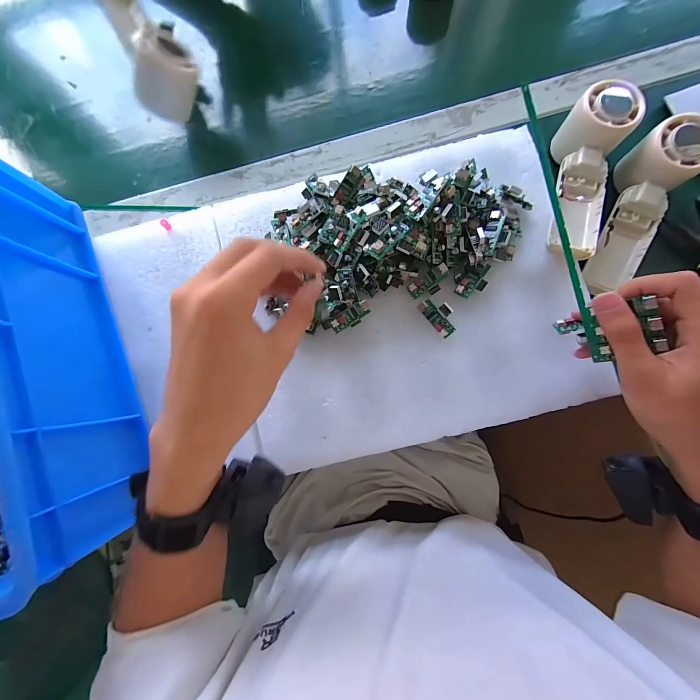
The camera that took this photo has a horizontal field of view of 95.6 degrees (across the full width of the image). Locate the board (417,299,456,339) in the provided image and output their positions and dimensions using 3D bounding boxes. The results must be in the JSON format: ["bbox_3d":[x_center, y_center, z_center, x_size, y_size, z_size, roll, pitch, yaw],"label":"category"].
[{"bbox_3d":[0.084,-0.032,0.291,0.022,0.006,0.038,-38,82,-3],"label":"board"}]

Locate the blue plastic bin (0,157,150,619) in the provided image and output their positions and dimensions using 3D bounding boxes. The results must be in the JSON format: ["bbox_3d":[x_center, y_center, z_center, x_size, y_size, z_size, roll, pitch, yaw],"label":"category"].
[{"bbox_3d":[-0.339,0.032,0.244,0.253,0.121,0.320,-21,81,0],"label":"blue plastic bin"}]

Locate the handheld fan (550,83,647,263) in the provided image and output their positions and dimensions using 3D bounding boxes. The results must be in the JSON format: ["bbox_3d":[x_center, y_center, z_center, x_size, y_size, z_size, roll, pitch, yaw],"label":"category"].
[{"bbox_3d":[0.221,-0.165,0.297,0.051,0.041,0.157,17,83,5],"label":"handheld fan"}]

